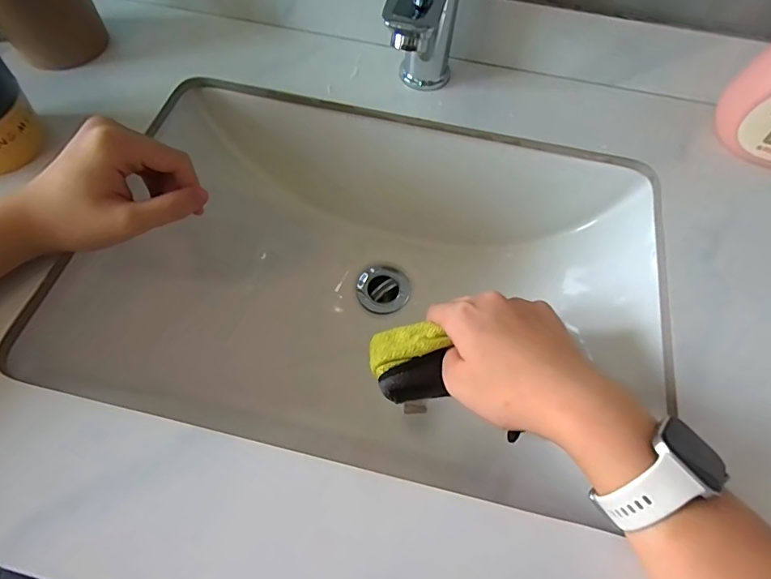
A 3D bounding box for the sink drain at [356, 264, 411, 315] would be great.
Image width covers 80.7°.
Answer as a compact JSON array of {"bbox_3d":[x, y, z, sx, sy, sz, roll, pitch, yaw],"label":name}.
[{"bbox_3d":[-0.001,0.000,0.487,0.054,0.010,0.051,-15,89,-11],"label":"sink drain"}]

